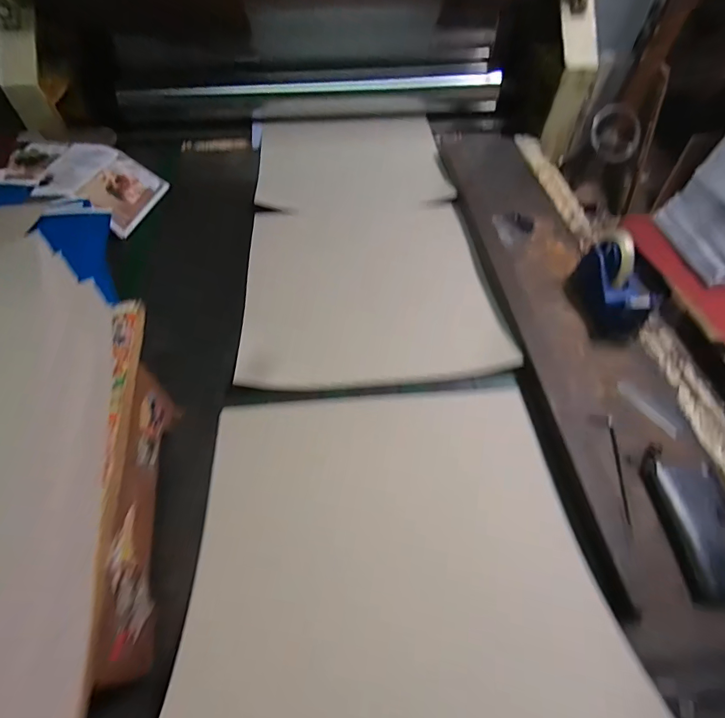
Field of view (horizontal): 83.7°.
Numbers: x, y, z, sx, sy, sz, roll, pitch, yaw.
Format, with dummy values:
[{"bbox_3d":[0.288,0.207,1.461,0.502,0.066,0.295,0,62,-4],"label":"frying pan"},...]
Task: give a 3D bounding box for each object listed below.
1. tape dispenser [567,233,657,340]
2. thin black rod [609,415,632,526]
[{"bbox_3d":[0.419,-0.123,0.682,0.062,0.102,0.163,-6,55,-4],"label":"tape dispenser"},{"bbox_3d":[0.348,0.146,0.547,0.011,0.008,0.154,10,55,7],"label":"thin black rod"}]

